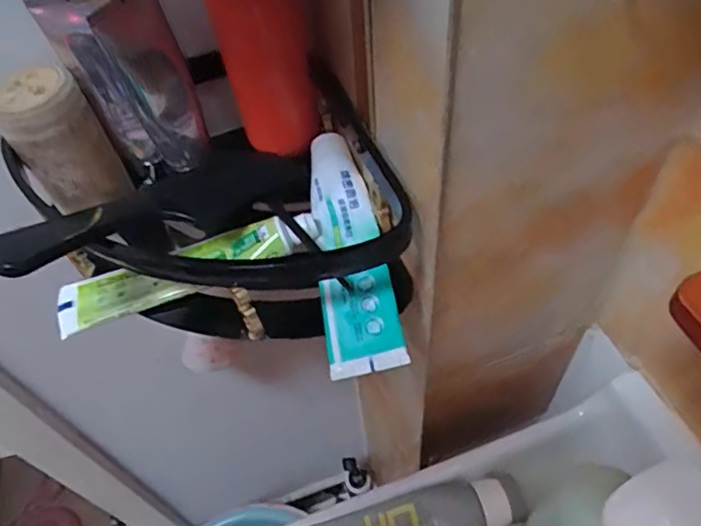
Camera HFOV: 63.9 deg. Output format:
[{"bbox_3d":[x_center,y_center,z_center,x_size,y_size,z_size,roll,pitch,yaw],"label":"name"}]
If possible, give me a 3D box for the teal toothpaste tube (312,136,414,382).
[{"bbox_3d":[-0.003,-0.013,0.354,0.043,0.034,0.165,-10,53,-3],"label":"teal toothpaste tube"}]

